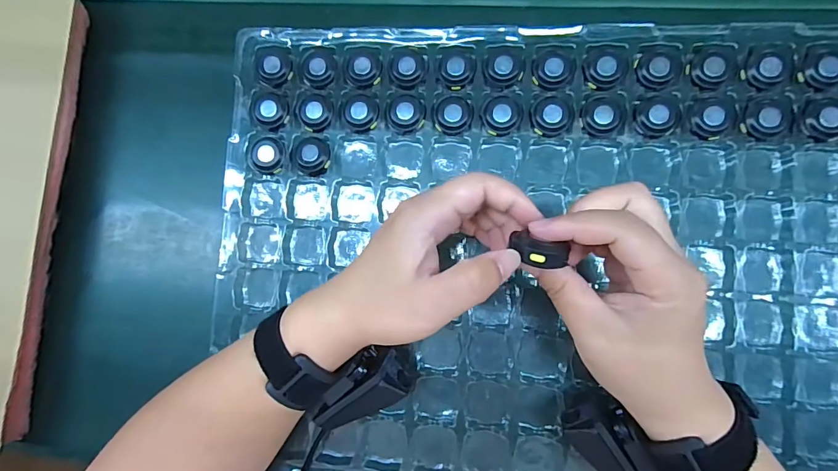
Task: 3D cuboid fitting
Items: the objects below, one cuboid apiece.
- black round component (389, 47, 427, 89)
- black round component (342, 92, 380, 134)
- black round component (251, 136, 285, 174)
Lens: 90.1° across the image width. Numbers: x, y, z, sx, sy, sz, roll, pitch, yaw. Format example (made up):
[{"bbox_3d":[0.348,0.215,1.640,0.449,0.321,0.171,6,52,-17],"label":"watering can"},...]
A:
[{"bbox_3d":[-0.009,-0.133,0.334,0.029,0.007,0.031,-1,82,6],"label":"black round component"},{"bbox_3d":[-0.047,-0.099,0.337,0.029,0.010,0.031,-1,82,6],"label":"black round component"},{"bbox_3d":[-0.124,-0.066,0.341,0.027,0.004,0.029,2,83,7],"label":"black round component"}]

